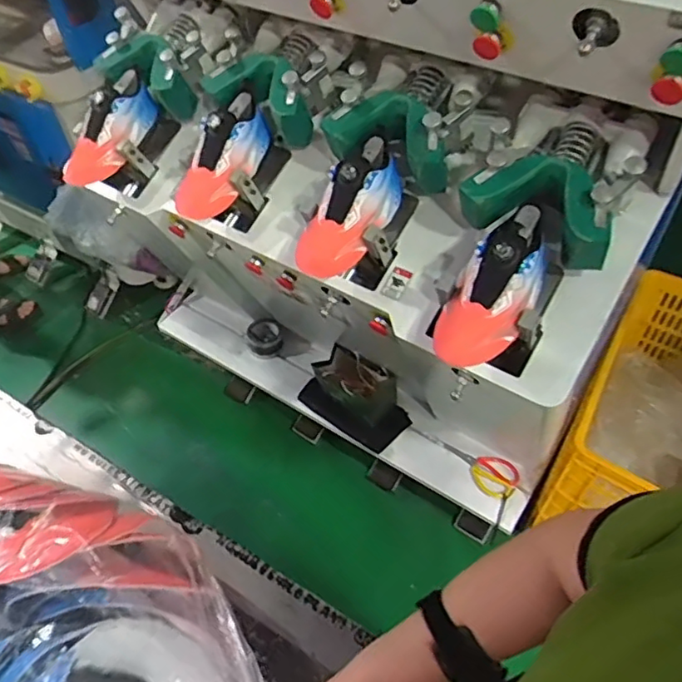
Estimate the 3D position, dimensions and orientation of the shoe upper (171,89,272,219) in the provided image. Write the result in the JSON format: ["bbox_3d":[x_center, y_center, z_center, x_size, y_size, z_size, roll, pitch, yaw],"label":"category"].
[{"bbox_3d":[-0.217,-0.327,1.106,0.249,0.105,0.103,-52,56,14],"label":"shoe upper"}]

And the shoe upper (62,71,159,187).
[{"bbox_3d":[-0.461,-0.416,1.195,0.100,0.107,0.258,31,86,25],"label":"shoe upper"}]

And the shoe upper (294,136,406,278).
[{"bbox_3d":[0.028,-0.213,1.008,0.108,0.145,0.252,38,99,29],"label":"shoe upper"}]

